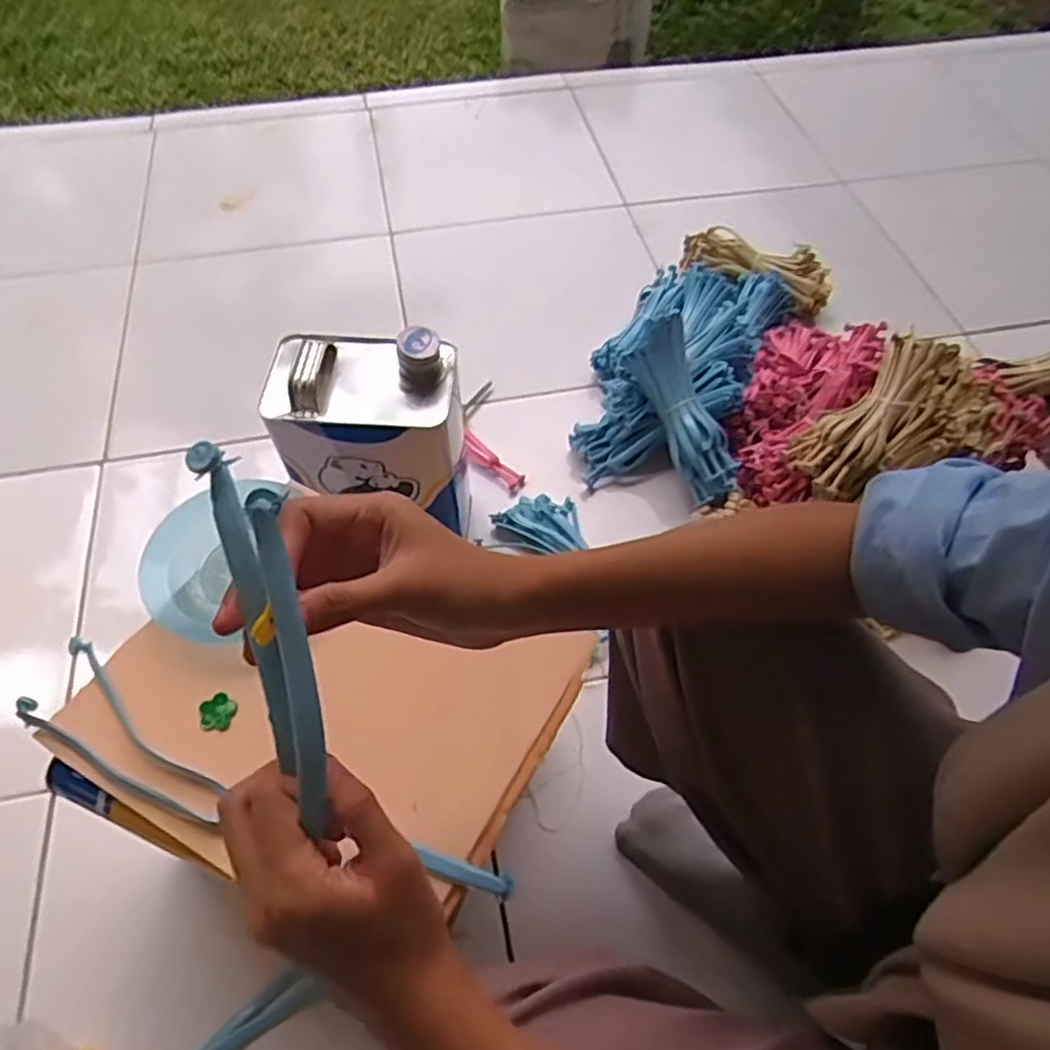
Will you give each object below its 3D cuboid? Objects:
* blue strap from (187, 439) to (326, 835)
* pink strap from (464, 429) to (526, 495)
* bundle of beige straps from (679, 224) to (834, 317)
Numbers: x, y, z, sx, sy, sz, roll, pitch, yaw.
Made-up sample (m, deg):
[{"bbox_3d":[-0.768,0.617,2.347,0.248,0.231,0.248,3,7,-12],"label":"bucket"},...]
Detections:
[{"bbox_3d":[-0.094,0.041,0.265,0.026,0.025,0.149,-15,92,-10],"label":"blue strap"},{"bbox_3d":[-0.041,-0.079,0.863,0.095,0.012,0.024,42,64,0],"label":"pink strap"},{"bbox_3d":[0.338,-0.378,1.026,0.224,0.053,0.077,23,60,13],"label":"bundle of beige straps"}]

